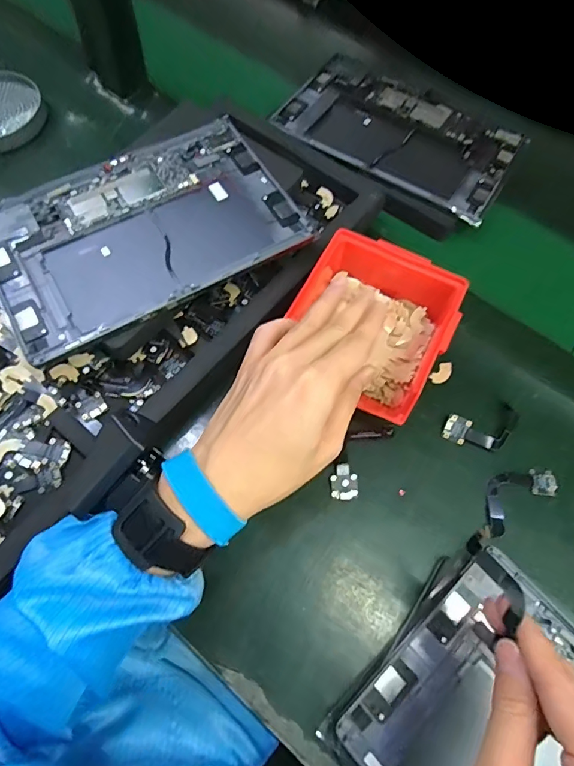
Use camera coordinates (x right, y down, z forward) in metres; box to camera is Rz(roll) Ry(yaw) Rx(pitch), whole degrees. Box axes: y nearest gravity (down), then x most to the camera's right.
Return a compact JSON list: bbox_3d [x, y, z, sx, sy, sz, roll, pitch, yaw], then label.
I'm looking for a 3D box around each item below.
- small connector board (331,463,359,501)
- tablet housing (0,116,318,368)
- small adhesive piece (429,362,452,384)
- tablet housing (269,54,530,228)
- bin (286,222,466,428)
[{"bbox_3d":[0.046,0.080,0.370,0.021,0.004,0.028,0,68,-2],"label":"small connector board"},{"bbox_3d":[-0.126,-0.135,0.400,0.253,0.008,0.168,-29,72,-13],"label":"tablet housing"},{"bbox_3d":[0.140,-0.009,0.412,0.025,0.004,0.014,-42,75,-17],"label":"small adhesive piece"},{"bbox_3d":[0.127,-0.280,0.511,0.252,0.011,0.151,31,70,10],"label":"tablet housing"},{"bbox_3d":[0.071,-0.051,0.388,0.122,0.058,0.128,30,70,10],"label":"bin"}]

